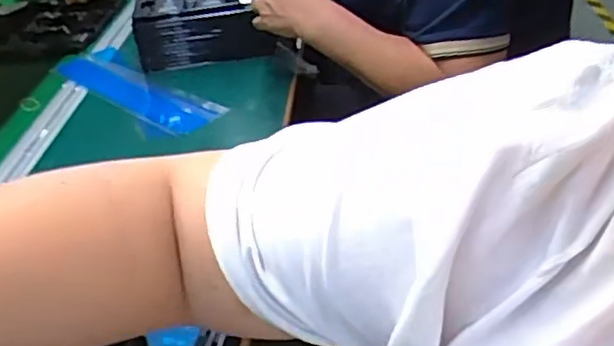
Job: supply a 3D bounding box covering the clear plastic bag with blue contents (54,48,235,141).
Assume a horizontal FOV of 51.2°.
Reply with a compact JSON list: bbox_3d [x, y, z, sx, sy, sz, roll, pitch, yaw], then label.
[{"bbox_3d":[-0.239,-0.121,0.897,0.101,0.010,0.335,-32,42,-30],"label":"clear plastic bag with blue contents"}]

